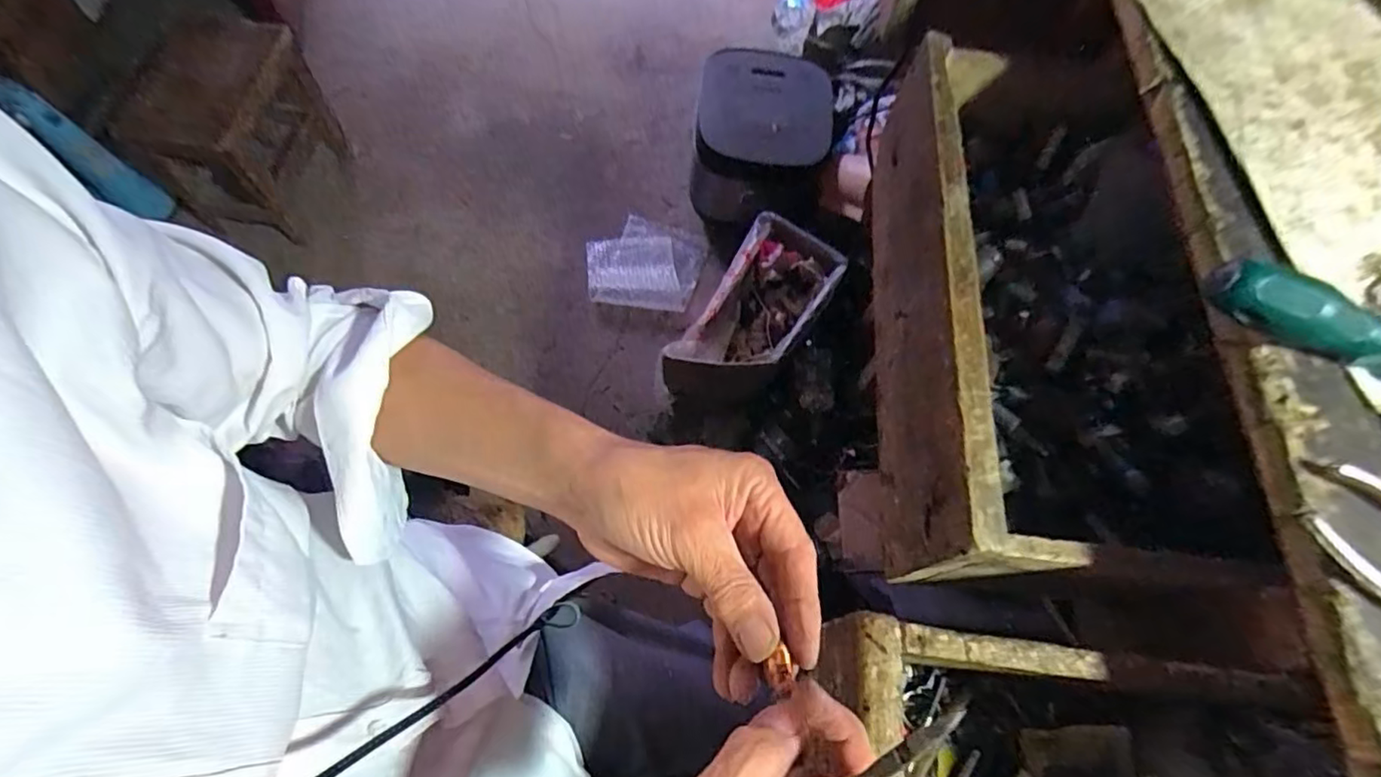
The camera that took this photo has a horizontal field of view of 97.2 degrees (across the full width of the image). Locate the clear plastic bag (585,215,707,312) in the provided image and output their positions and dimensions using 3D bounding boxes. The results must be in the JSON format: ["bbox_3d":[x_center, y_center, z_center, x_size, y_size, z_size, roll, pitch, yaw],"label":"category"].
[{"bbox_3d":[-0.093,-0.252,1.241,0.230,0.034,0.195,5,68,-1],"label":"clear plastic bag"}]

